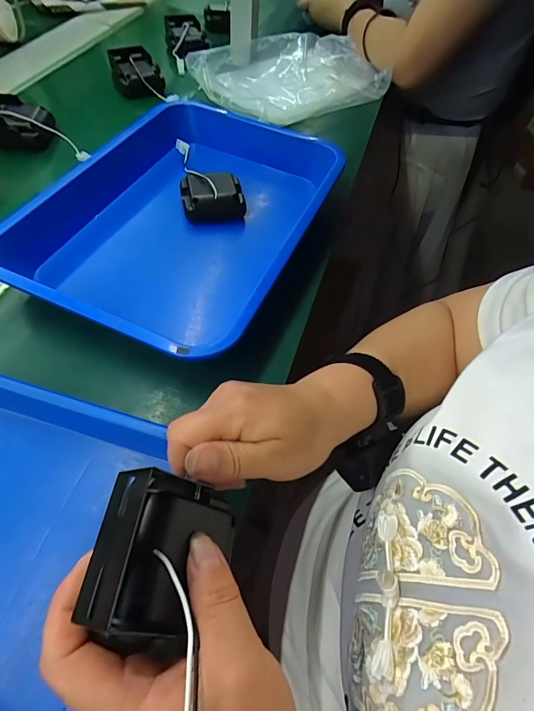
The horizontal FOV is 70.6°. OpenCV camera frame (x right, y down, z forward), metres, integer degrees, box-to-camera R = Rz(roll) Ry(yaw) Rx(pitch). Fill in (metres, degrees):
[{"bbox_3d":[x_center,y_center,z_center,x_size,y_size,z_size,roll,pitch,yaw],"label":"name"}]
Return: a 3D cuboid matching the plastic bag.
[{"bbox_3d":[0.041,-0.479,0.636,0.288,0.043,0.236,-32,67,-23],"label":"plastic bag"}]

